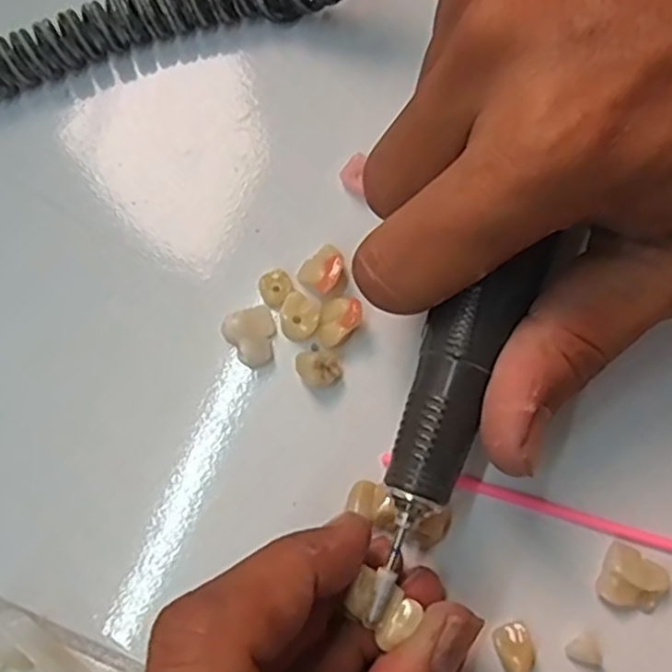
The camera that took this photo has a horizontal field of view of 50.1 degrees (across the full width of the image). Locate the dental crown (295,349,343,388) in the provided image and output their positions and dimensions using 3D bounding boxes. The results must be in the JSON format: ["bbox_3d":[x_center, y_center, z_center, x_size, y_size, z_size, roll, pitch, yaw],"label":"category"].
[{"bbox_3d":[-0.005,0.009,0.204,0.012,0.008,0.011,0,77,1],"label":"dental crown"}]

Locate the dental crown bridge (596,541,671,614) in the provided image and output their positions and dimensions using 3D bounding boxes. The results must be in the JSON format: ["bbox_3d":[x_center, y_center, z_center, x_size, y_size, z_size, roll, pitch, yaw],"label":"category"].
[{"bbox_3d":[0.078,0.065,0.190,0.018,0.008,0.015,35,79,8],"label":"dental crown bridge"}]

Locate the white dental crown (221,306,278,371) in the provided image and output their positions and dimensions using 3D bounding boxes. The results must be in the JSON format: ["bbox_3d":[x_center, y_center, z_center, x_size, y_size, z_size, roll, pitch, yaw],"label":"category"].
[{"bbox_3d":[-0.024,0.000,0.207,0.014,0.005,0.017,-17,77,-3],"label":"white dental crown"}]

